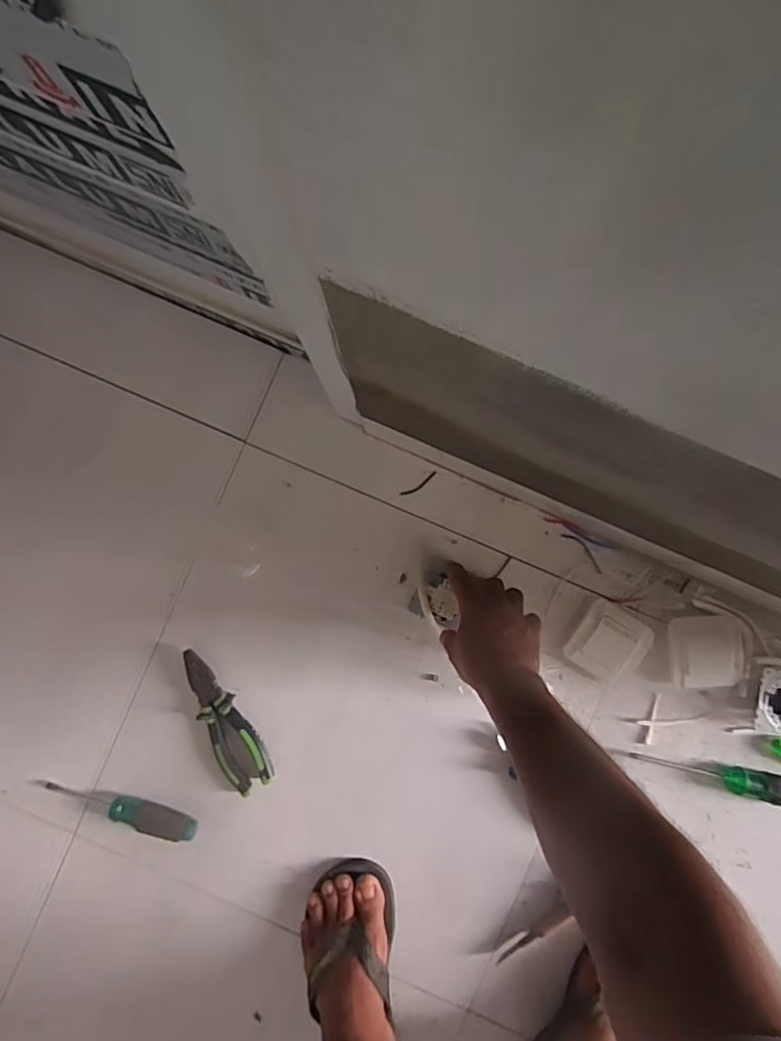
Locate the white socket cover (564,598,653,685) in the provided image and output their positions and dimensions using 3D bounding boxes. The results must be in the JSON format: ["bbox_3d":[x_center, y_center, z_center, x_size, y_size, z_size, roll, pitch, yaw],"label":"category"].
[{"bbox_3d":[0.253,0.140,0.649,0.077,0.025,0.084,32,90,2],"label":"white socket cover"}]

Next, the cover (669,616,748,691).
[{"bbox_3d":[0.367,0.153,0.651,0.084,0.019,0.081,1,89,2],"label":"cover"}]

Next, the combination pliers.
[{"bbox_3d":[-0.193,0.231,0.653,0.052,0.026,0.174,-26,88,1],"label":"combination pliers"}]

